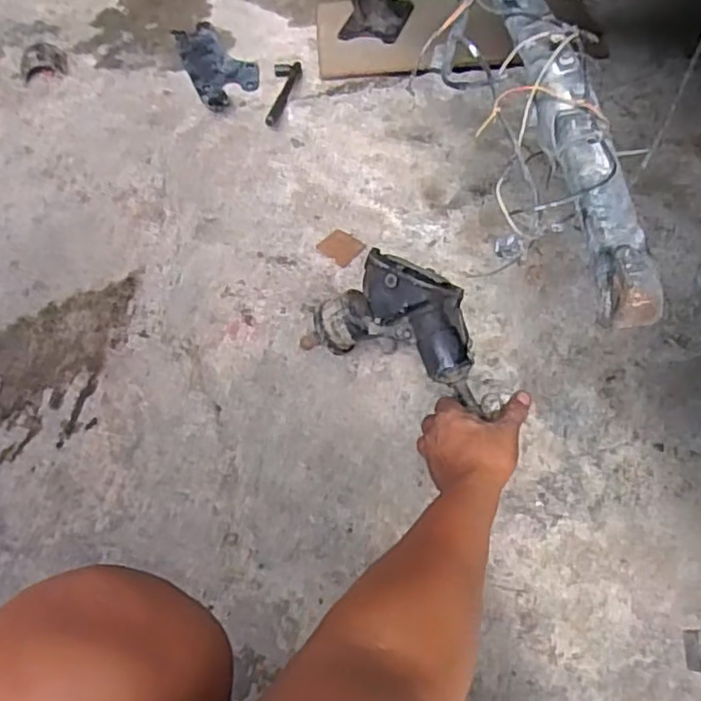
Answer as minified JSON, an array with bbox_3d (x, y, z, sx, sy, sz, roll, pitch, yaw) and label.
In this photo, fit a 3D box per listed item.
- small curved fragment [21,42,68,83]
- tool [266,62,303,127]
[{"bbox_3d":[-0.557,-0.528,1.176,0.078,0.025,0.088,-18,58,-11],"label":"small curved fragment"},{"bbox_3d":[-0.119,-0.428,1.077,0.050,0.026,0.231,4,42,3],"label":"tool"}]

